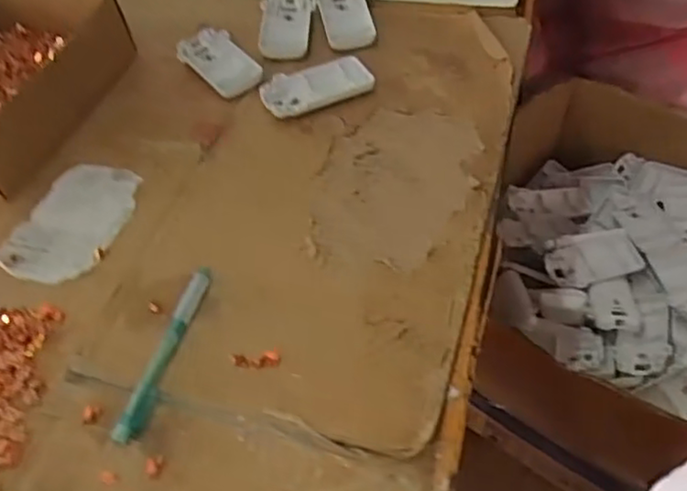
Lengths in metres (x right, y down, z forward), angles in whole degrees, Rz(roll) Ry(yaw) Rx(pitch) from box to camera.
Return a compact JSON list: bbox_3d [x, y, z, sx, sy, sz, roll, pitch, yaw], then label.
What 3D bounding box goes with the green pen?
[{"bbox_3d":[-0.113,0.067,0.442,0.015,0.007,0.127,10,53,14],"label":"green pen"}]

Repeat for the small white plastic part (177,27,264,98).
[{"bbox_3d":[-0.116,-0.172,0.640,0.048,0.016,0.100,-32,55,-19],"label":"small white plastic part"}]

